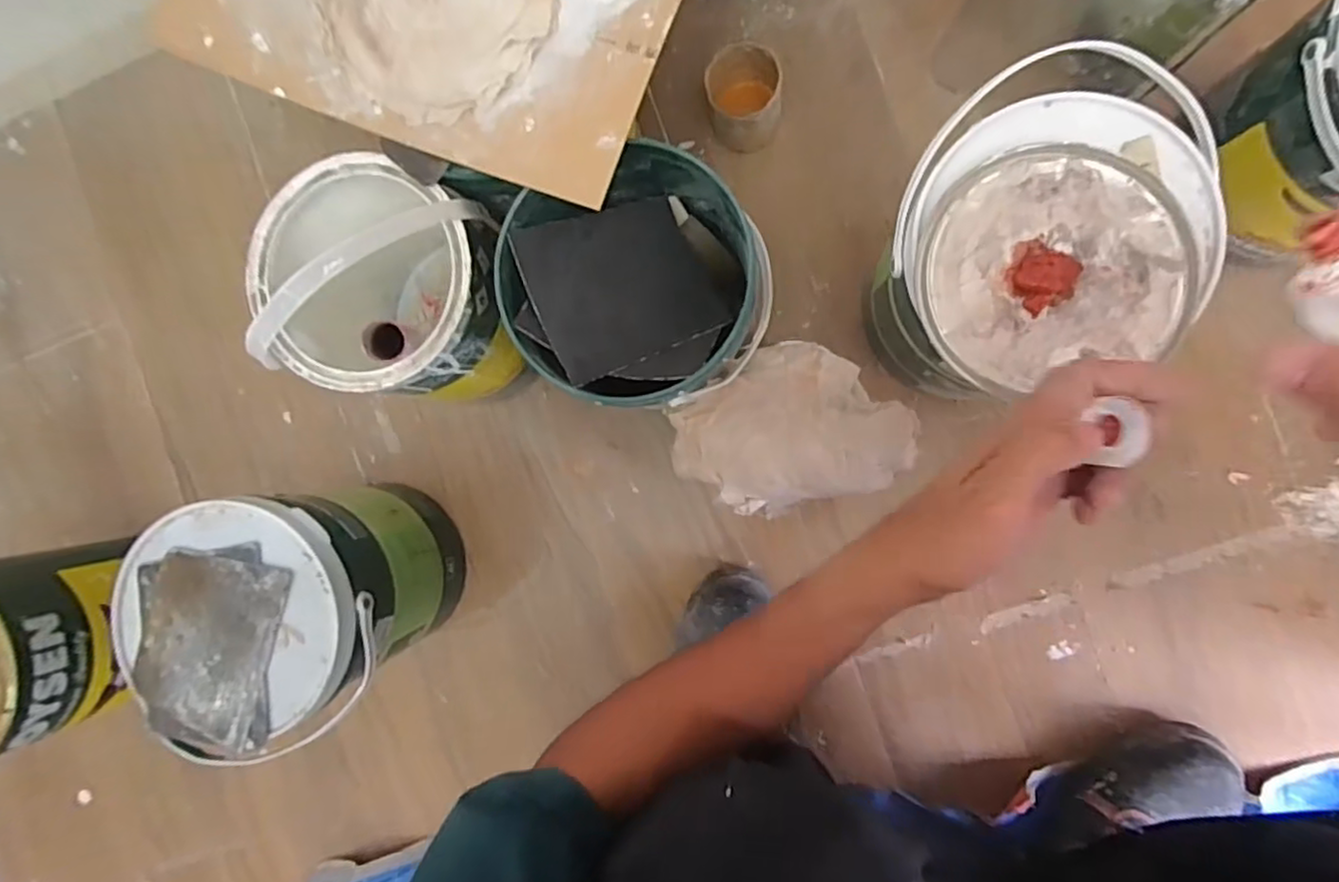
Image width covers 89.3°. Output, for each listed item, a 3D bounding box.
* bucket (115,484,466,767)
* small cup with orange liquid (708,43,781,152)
[{"bbox_3d":[-0.287,0.126,0.569,0.169,0.220,0.168,0,92,7],"label":"bucket"},{"bbox_3d":[0.064,-0.296,0.591,0.074,0.073,0.068,-4,91,7],"label":"small cup with orange liquid"}]

